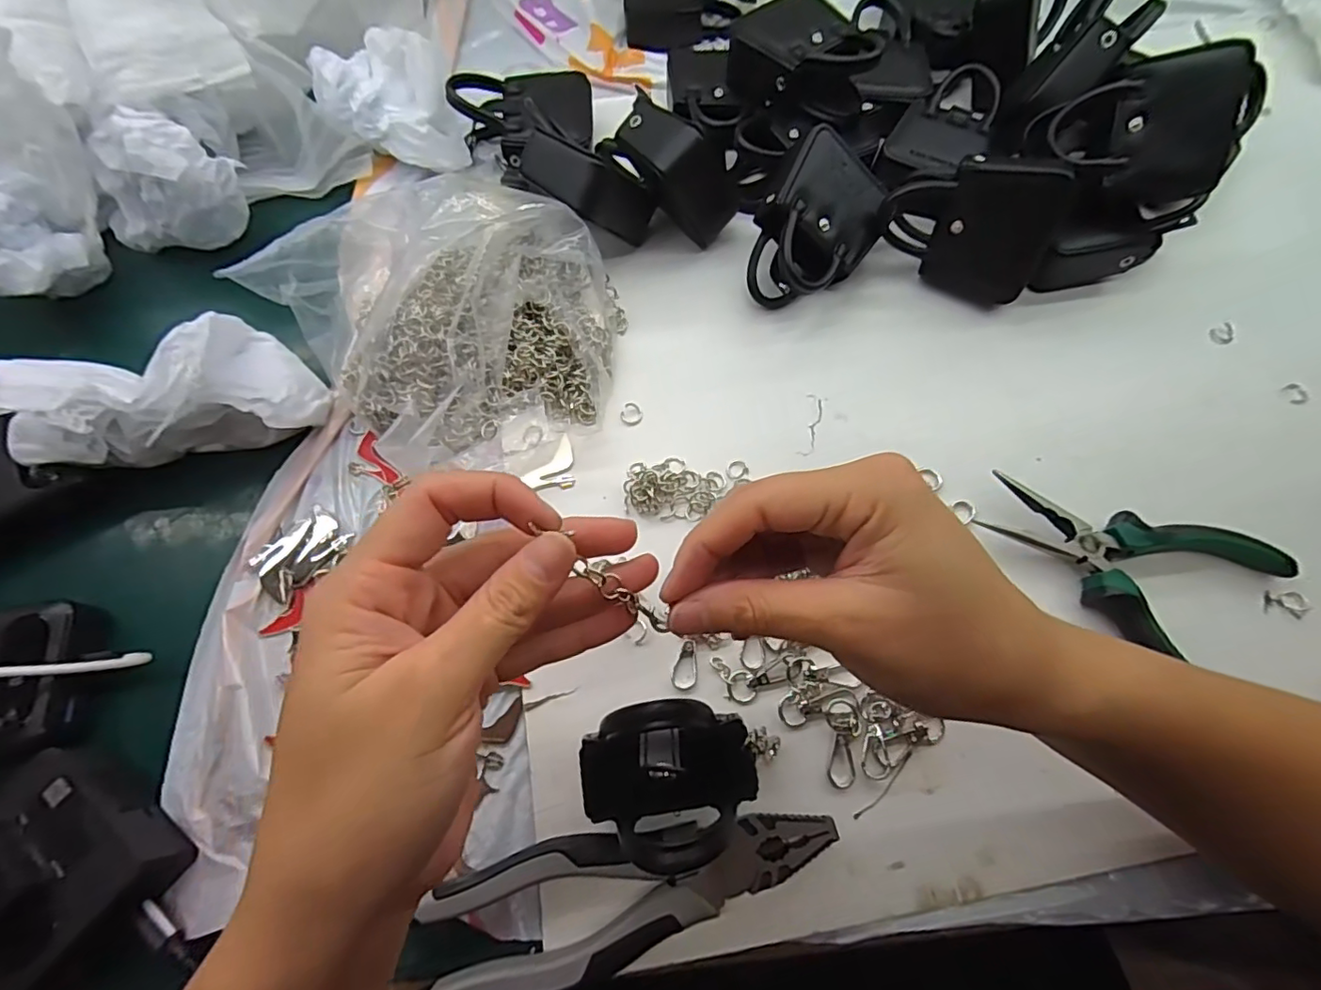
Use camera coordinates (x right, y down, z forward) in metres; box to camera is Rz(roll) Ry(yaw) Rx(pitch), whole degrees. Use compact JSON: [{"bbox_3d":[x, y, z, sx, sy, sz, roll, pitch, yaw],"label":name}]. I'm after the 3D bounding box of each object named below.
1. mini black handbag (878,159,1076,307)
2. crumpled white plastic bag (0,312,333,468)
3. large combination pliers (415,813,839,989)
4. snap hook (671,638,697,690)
[{"bbox_3d":[0.191,-0.169,0.353,0.097,0.075,0.045,30,72,11],"label":"mini black handbag"},{"bbox_3d":[-0.272,-0.056,0.314,0.141,0.070,0.064,-14,70,-5],"label":"crumpled white plastic bag"},{"bbox_3d":[-0.015,0.175,0.253,0.187,0.020,0.052,-13,70,-4],"label":"large combination pliers"},{"bbox_3d":[0.013,0.087,0.296,0.013,0.004,0.025,11,70,5],"label":"snap hook"}]

